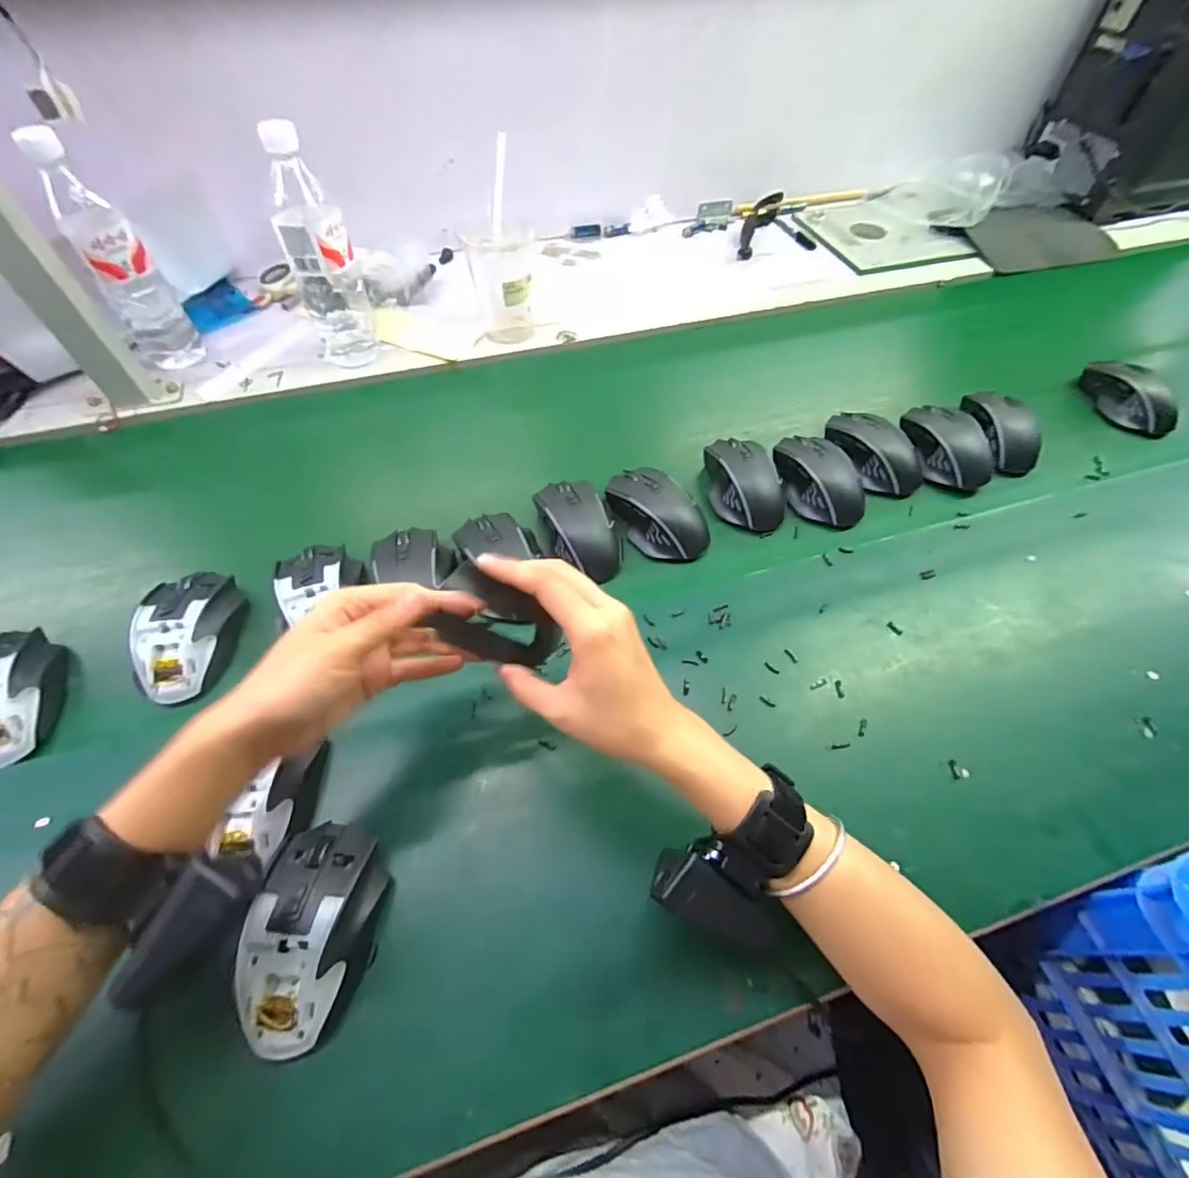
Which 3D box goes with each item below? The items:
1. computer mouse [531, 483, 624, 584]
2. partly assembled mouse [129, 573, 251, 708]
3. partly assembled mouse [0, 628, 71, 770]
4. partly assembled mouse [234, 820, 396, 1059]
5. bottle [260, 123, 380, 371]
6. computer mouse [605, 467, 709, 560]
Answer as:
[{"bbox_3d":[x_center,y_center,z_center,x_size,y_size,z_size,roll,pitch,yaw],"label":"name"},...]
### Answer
[{"bbox_3d":[-0.012,-0.062,0.516,0.067,0.034,0.113,-18,59,-12],"label":"computer mouse"},{"bbox_3d":[-0.337,0.036,0.452,0.072,0.038,0.116,-3,57,-3],"label":"partly assembled mouse"},{"bbox_3d":[-0.450,0.080,0.424,0.067,0.050,0.110,-25,61,-16],"label":"partly assembled mouse"},{"bbox_3d":[-0.167,0.205,0.329,0.065,0.044,0.113,2,57,0],"label":"partly assembled mouse"},{"bbox_3d":[-0.305,-0.359,0.602,0.073,0.219,0.060,19,58,11],"label":"bottle"},{"bbox_3d":[0.061,-0.076,0.527,0.064,0.034,0.109,-26,61,-17],"label":"computer mouse"}]

